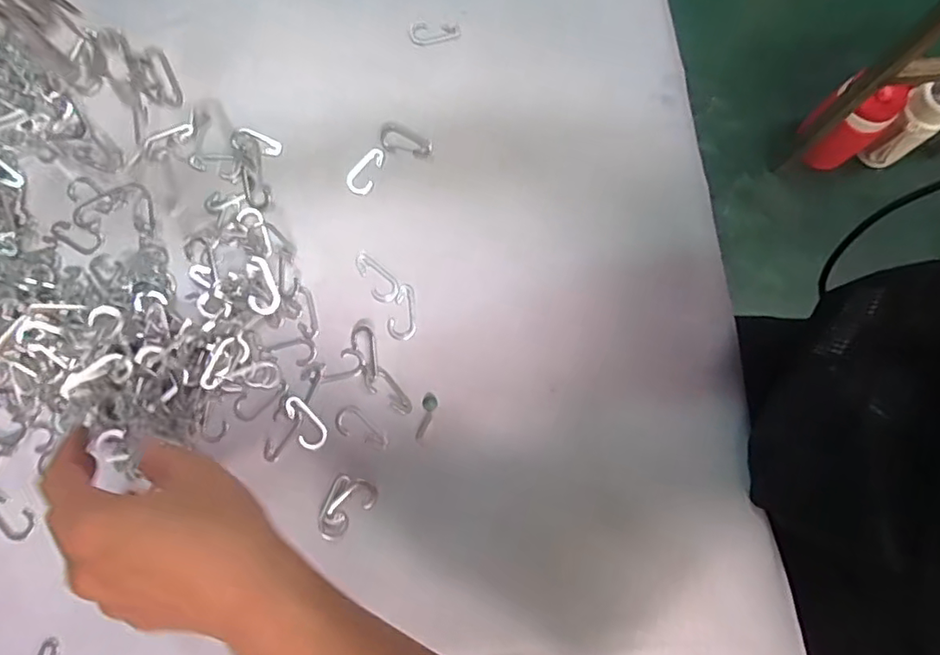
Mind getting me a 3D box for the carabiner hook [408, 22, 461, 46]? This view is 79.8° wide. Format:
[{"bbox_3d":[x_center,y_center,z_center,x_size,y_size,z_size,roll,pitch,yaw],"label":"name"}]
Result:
[{"bbox_3d":[-0.027,-0.220,0.422,0.038,0.005,0.015,2,77,-1],"label":"carabiner hook"}]

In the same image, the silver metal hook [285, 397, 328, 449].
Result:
[{"bbox_3d":[-0.104,0.060,0.357,0.018,0.004,0.036,-28,80,-7],"label":"silver metal hook"}]

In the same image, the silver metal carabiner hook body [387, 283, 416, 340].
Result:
[{"bbox_3d":[-0.046,-0.011,0.374,0.018,0.004,0.038,-3,77,-2],"label":"silver metal carabiner hook body"}]

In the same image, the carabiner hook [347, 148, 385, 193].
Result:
[{"bbox_3d":[-0.074,-0.112,0.397,0.019,0.004,0.036,20,78,3],"label":"carabiner hook"}]

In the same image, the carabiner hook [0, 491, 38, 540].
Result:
[{"bbox_3d":[-0.281,0.114,0.342,0.036,0.004,0.018,35,79,6],"label":"carabiner hook"}]

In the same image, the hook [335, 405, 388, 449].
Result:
[{"bbox_3d":[-0.068,0.062,0.356,0.037,0.004,0.019,20,78,3],"label":"hook"}]

